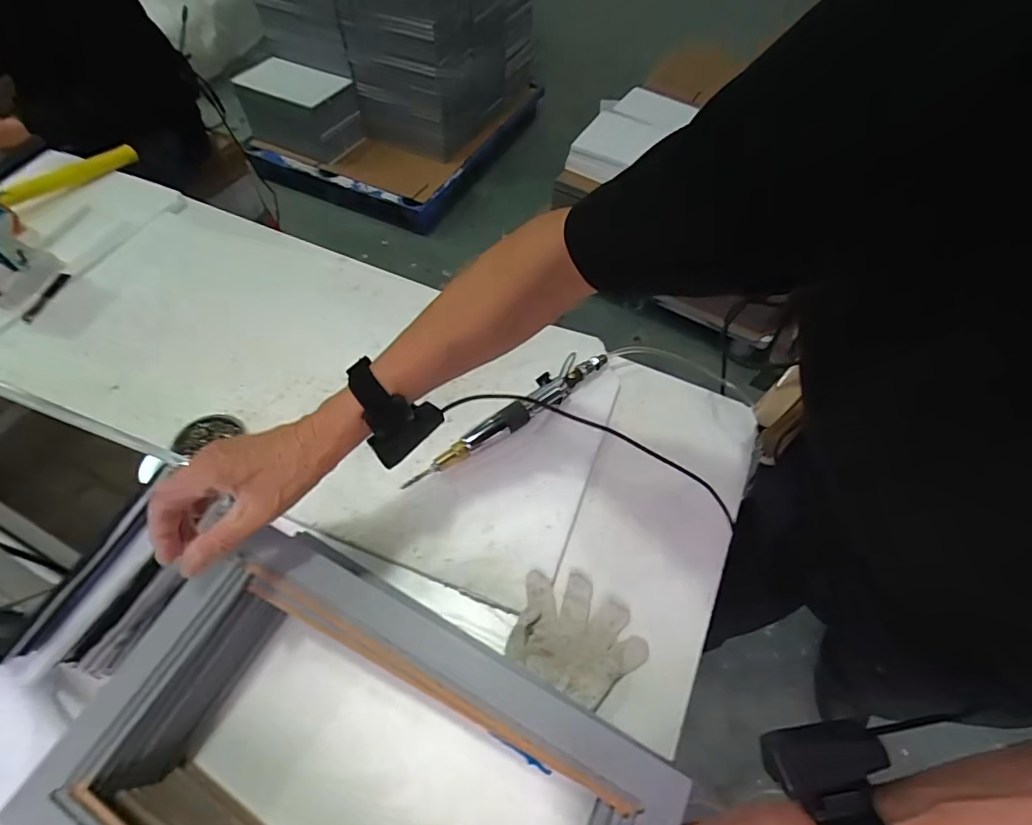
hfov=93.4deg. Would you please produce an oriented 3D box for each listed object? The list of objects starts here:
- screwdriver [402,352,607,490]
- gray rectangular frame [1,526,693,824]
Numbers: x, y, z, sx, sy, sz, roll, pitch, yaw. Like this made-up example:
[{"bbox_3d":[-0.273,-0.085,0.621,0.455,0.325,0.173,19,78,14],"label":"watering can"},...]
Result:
[{"bbox_3d":[-0.002,0.008,0.619,0.313,0.038,0.050,-37,61,-26],"label":"screwdriver"},{"bbox_3d":[-0.124,0.305,0.379,0.415,0.132,0.257,24,56,15],"label":"gray rectangular frame"}]

